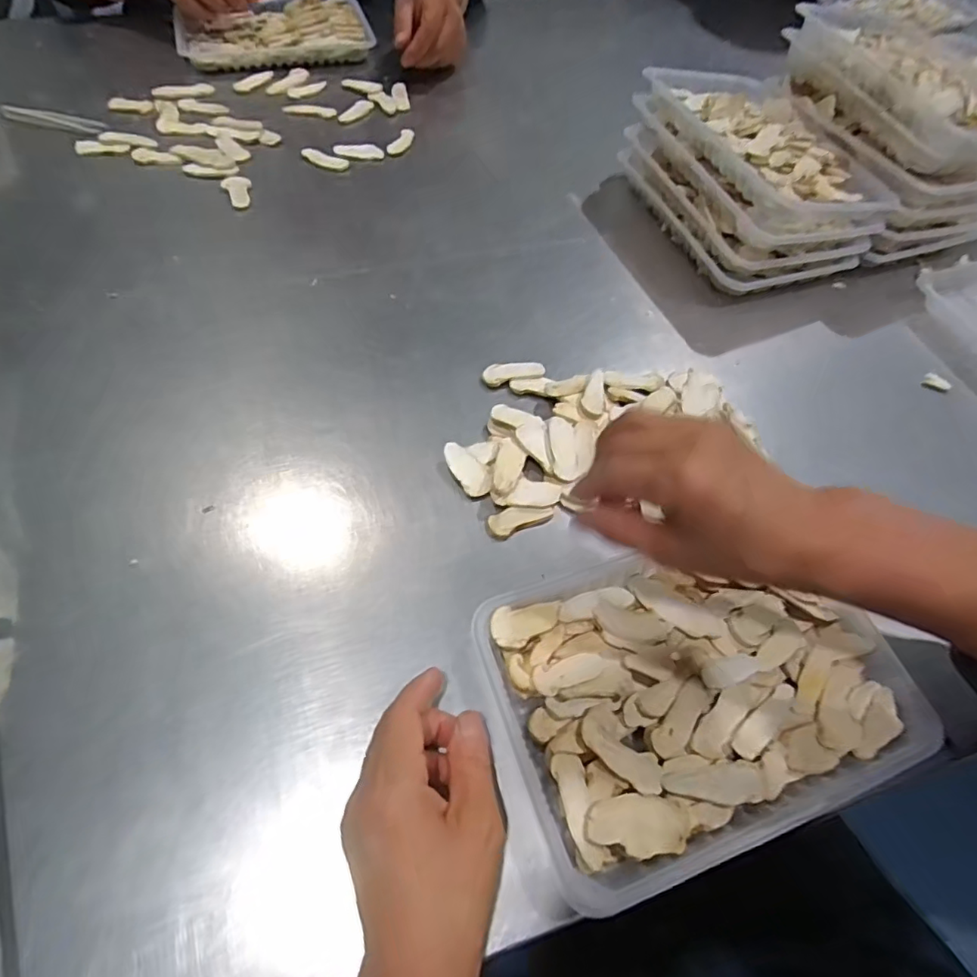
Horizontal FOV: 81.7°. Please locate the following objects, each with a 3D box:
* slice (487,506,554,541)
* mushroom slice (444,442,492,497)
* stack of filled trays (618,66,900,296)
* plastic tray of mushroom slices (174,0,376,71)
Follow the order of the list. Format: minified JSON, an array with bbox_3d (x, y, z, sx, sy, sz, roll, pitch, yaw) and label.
[{"bbox_3d":[0.022,0.020,0.388,0.044,0.006,0.020,-20,62,-15],"label":"slice"},{"bbox_3d":[-0.014,-0.015,0.405,0.022,0.006,0.044,-30,65,-20],"label":"mushroom slice"},{"bbox_3d":[0.252,-0.314,0.558,0.161,0.088,0.239,-17,61,-13],"label":"stack of filled trays"},{"bbox_3d":[-0.271,-0.584,0.716,0.230,0.030,0.144,-16,61,-13],"label":"plastic tray of mushroom slices"}]

